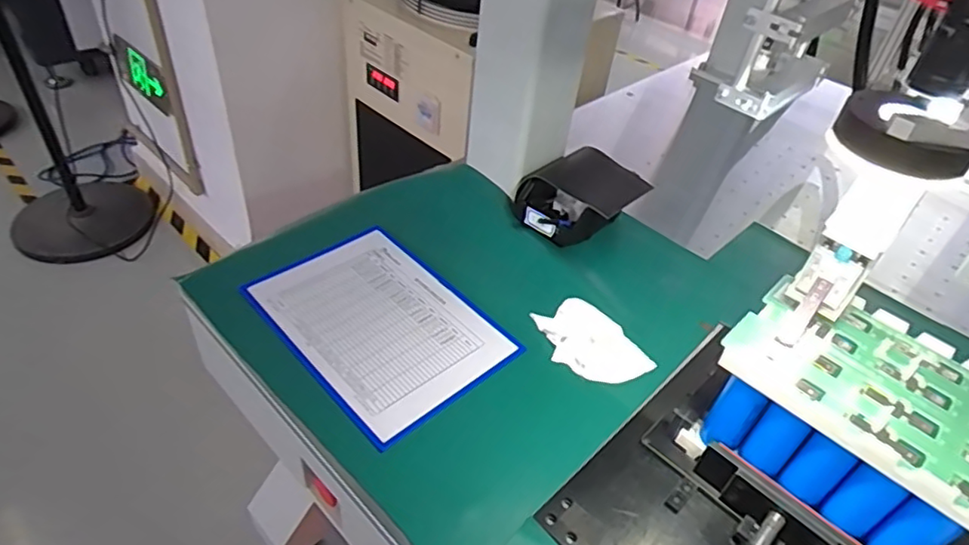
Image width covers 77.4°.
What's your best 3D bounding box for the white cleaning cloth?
[{"bbox_3d":[0.134,0.088,0.767,0.097,0.021,0.138,-24,50,-30],"label":"white cleaning cloth"}]

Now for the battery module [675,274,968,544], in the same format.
[{"bbox_3d":[0.353,0.156,0.599,0.176,0.167,0.235,-30,53,-34],"label":"battery module"}]

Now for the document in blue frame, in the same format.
[{"bbox_3d":[-0.131,0.061,0.770,0.225,0.010,0.297,-29,54,-34],"label":"document in blue frame"}]

